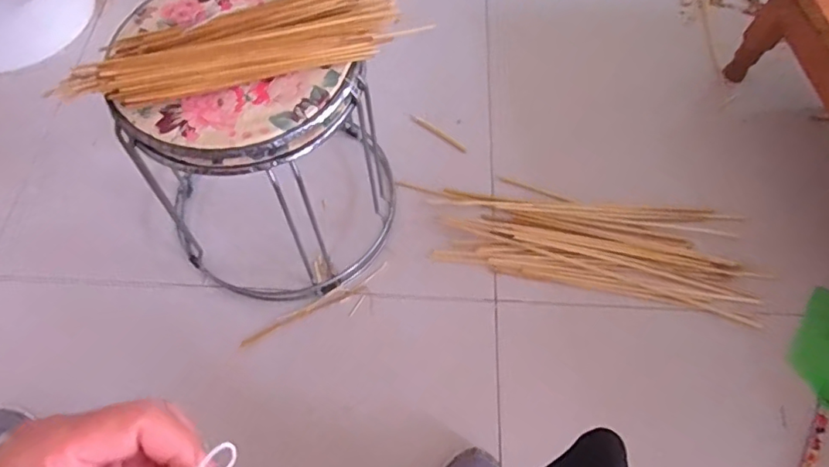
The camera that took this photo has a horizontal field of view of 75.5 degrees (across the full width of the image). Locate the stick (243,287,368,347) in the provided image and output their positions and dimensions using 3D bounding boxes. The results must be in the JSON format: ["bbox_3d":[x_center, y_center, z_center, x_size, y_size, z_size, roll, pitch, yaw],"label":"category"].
[{"bbox_3d":[-0.169,0.120,0.814,0.195,0.005,0.017,-24,65,-12],"label":"stick"}]

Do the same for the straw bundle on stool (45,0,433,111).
[{"bbox_3d":[-0.189,-0.210,0.583,0.358,0.035,0.104,-18,64,-9],"label":"straw bundle on stool"}]

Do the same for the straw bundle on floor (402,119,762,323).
[{"bbox_3d":[0.267,-0.011,0.881,0.557,0.024,0.222,15,63,8],"label":"straw bundle on floor"}]

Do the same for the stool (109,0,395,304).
[{"bbox_3d":[-0.183,-0.114,0.740,0.279,0.337,0.301,0,62,0],"label":"stool"}]

